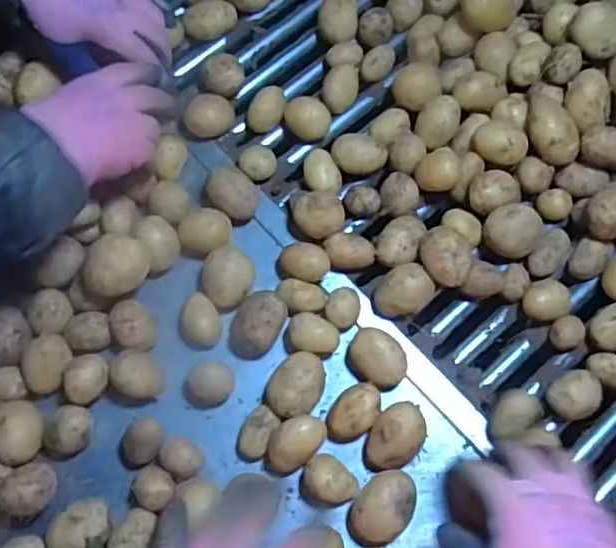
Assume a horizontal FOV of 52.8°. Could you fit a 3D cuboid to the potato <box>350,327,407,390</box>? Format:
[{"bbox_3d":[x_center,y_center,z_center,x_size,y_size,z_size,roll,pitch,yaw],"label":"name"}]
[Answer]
[{"bbox_3d":[0.060,0.070,0.531,0.044,0.033,0.054,-32,84,-6],"label":"potato"}]

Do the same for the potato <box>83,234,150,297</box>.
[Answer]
[{"bbox_3d":[-0.161,-0.006,0.527,0.049,0.037,0.051,0,70,0],"label":"potato"}]

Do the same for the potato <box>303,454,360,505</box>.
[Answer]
[{"bbox_3d":[0.017,0.167,0.499,0.044,0.032,0.035,41,75,14],"label":"potato"}]

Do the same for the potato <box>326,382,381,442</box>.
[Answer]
[{"bbox_3d":[0.037,0.115,0.514,0.035,0.033,0.050,34,73,12],"label":"potato"}]

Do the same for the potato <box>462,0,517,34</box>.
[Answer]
[{"bbox_3d":[0.176,-0.259,0.603,0.050,0.053,0.054,0,70,0],"label":"potato"}]

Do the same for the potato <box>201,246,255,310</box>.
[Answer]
[{"bbox_3d":[-0.070,0.005,0.553,0.046,0.051,0.049,0,70,0],"label":"potato"}]

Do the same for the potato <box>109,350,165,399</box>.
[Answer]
[{"bbox_3d":[-0.144,0.086,0.528,0.040,0.037,0.037,0,70,0],"label":"potato"}]

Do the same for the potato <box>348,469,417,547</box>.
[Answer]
[{"bbox_3d":[0.059,0.184,0.489,0.039,0.031,0.060,32,73,11],"label":"potato"}]

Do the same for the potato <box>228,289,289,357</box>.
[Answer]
[{"bbox_3d":[-0.043,0.043,0.536,0.042,0.045,0.056,29,72,10],"label":"potato"}]

